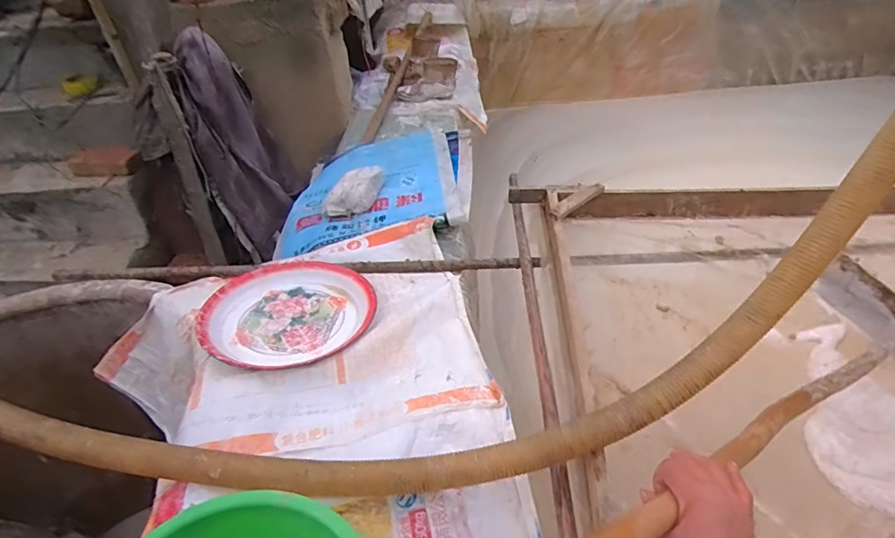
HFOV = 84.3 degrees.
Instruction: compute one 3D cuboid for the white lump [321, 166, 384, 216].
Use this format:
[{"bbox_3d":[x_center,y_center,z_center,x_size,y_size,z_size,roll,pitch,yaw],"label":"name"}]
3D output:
[{"bbox_3d":[-0.276,-0.245,1.474,0.138,0.066,0.220,9,42,17],"label":"white lump"}]

